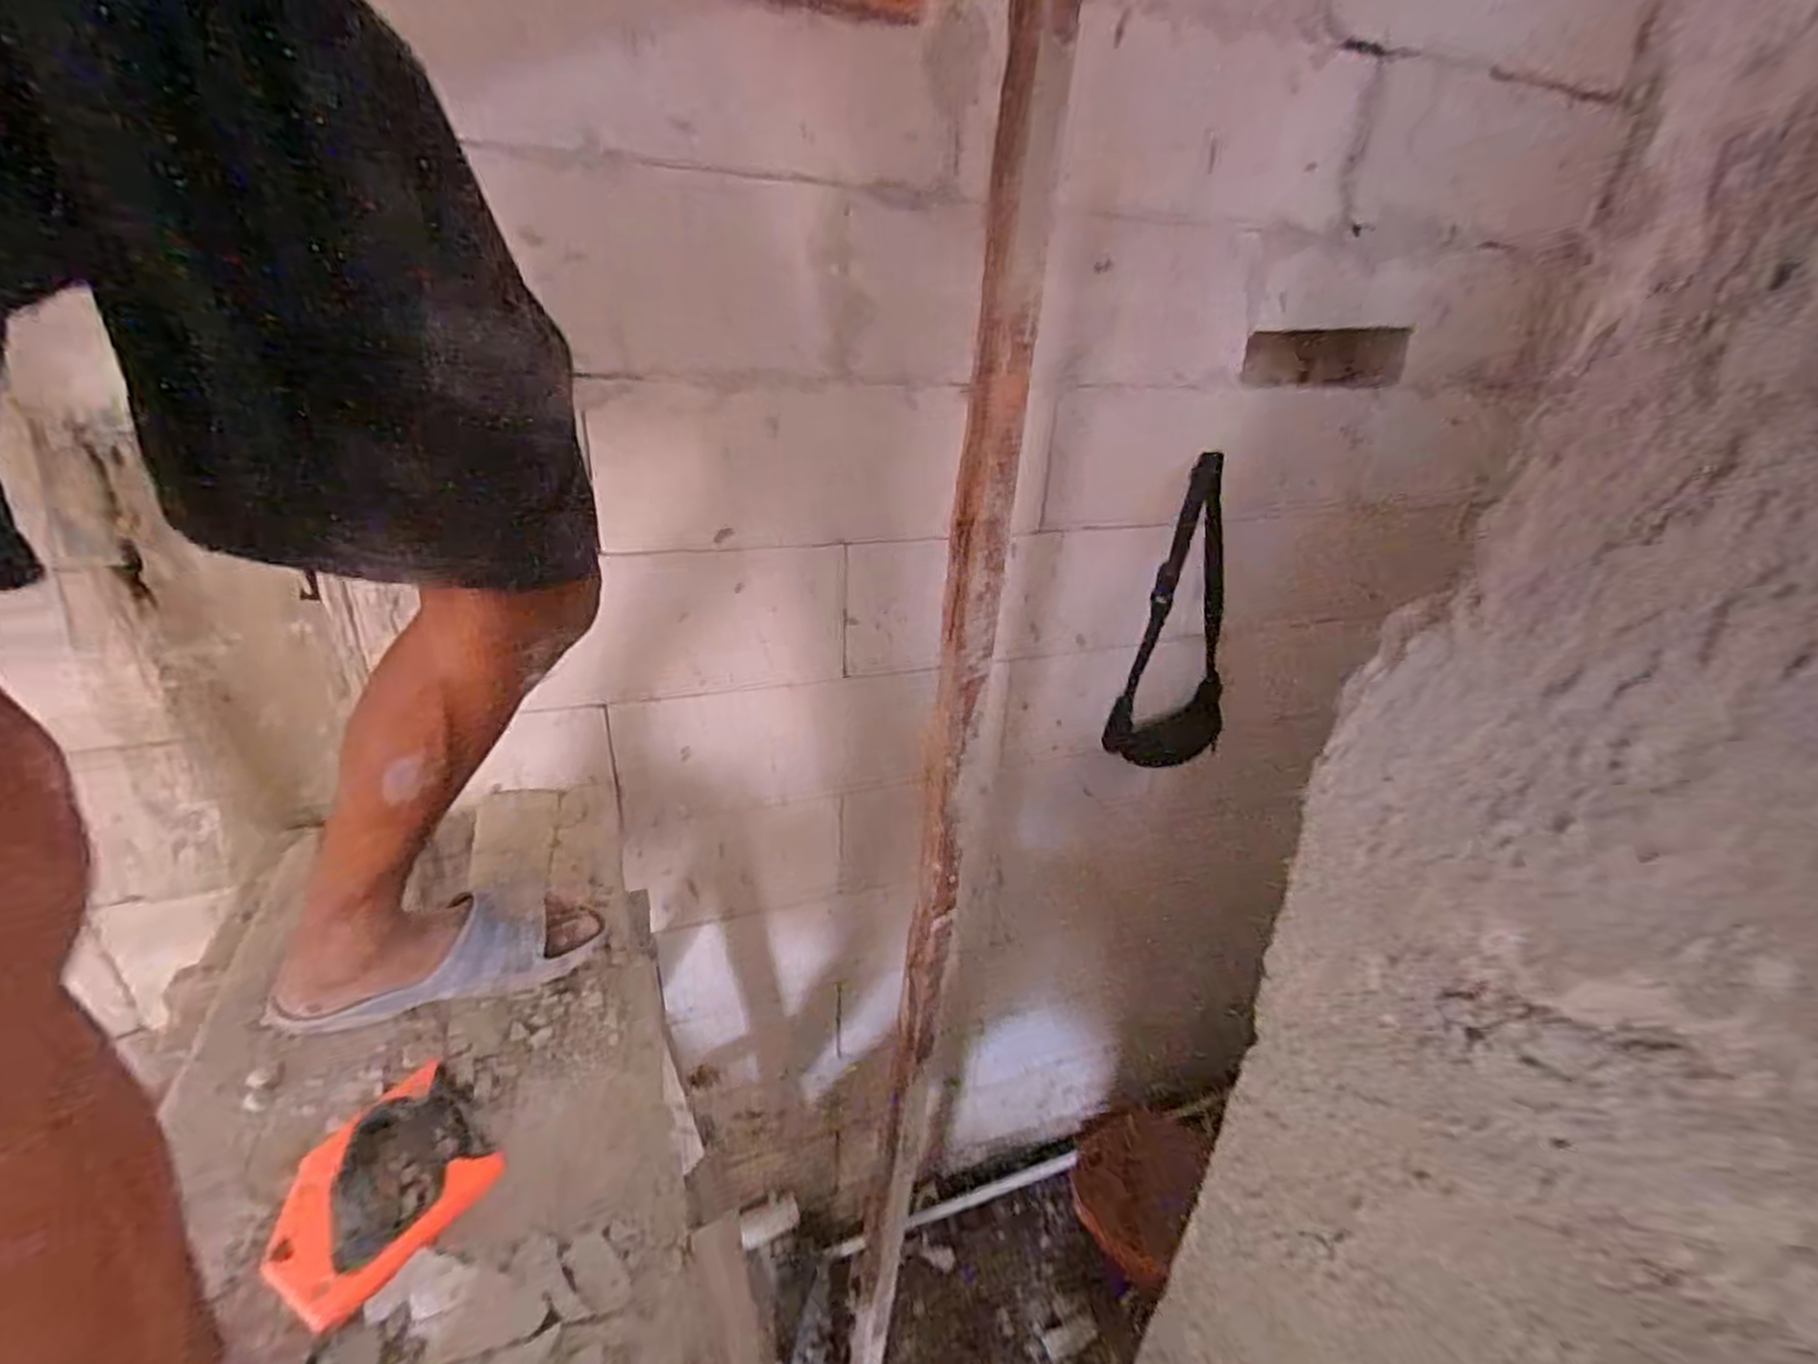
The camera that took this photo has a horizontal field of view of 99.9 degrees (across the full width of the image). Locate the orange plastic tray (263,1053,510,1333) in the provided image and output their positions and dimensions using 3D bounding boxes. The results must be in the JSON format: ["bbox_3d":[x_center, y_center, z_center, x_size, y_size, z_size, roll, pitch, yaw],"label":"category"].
[{"bbox_3d":[-0.374,0.342,0.531,0.133,0.031,0.129,19,30,30],"label":"orange plastic tray"}]

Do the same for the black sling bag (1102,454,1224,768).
[{"bbox_3d":[0.455,-0.099,1.246,0.175,0.473,0.152,14,27,21],"label":"black sling bag"}]

